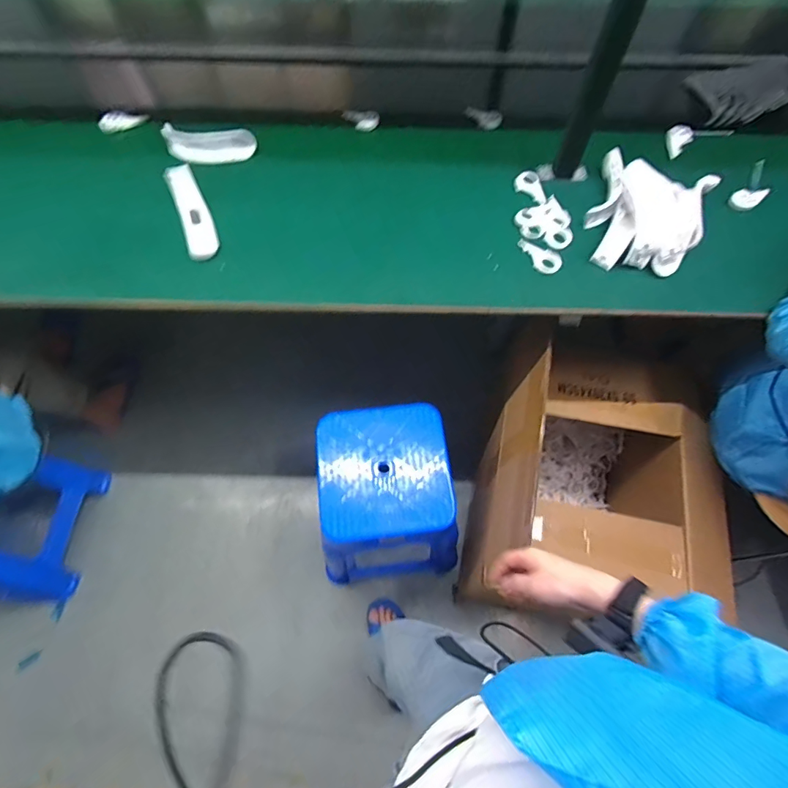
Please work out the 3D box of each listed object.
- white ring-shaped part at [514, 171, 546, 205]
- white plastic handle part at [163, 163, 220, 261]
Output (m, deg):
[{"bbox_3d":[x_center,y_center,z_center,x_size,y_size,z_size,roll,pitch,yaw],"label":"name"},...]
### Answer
[{"bbox_3d":[0.294,-0.444,0.978,0.052,0.022,0.099,-4,60,-7],"label":"white ring-shaped part"},{"bbox_3d":[-0.401,-0.361,0.908,0.060,0.029,0.217,-19,76,-15],"label":"white plastic handle part"}]

